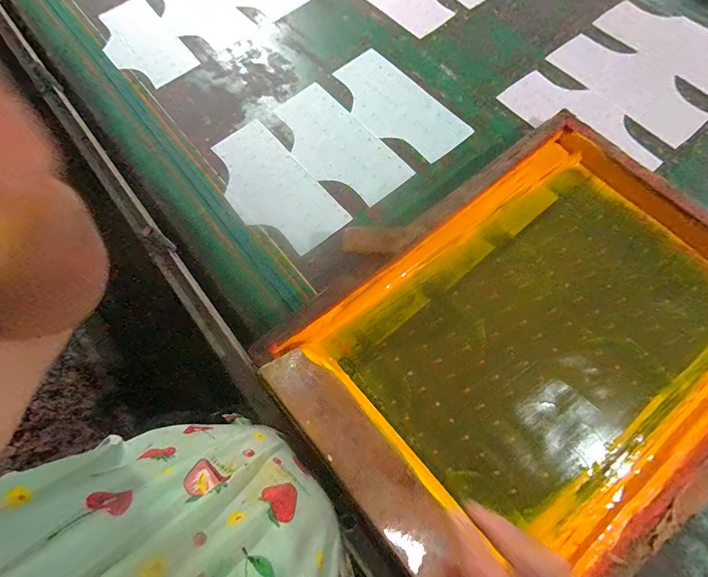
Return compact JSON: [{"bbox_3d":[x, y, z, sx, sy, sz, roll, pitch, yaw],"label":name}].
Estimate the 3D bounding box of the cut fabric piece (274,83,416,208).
[{"bbox_3d":[-0.040,-0.281,0.679,0.147,0.004,0.307,-38,73,-10],"label":"cut fabric piece"}]

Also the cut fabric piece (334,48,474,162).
[{"bbox_3d":[0.080,-0.370,0.704,0.147,0.005,0.301,-36,73,-10],"label":"cut fabric piece"}]

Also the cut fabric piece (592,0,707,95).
[{"bbox_3d":[0.677,-0.507,0.723,0.150,0.009,0.308,-37,73,-10],"label":"cut fabric piece"}]

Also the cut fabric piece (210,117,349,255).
[{"bbox_3d":[-0.157,-0.188,0.658,0.147,0.009,0.306,-40,73,-6],"label":"cut fabric piece"}]

